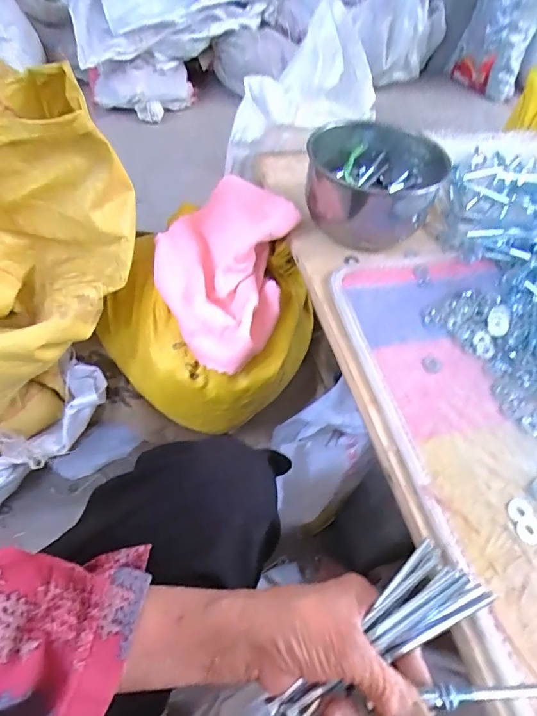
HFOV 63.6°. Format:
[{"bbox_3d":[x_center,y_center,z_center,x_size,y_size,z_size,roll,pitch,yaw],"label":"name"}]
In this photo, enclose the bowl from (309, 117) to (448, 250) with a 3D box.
[{"bbox_3d":[0.128,-0.225,0.556,0.156,0.096,0.153,2,52,-3],"label":"bowl"}]

